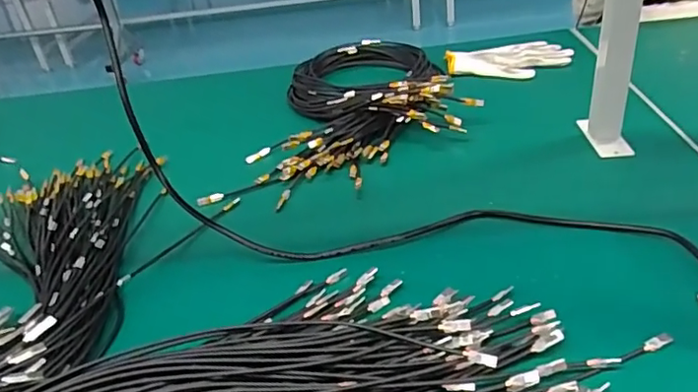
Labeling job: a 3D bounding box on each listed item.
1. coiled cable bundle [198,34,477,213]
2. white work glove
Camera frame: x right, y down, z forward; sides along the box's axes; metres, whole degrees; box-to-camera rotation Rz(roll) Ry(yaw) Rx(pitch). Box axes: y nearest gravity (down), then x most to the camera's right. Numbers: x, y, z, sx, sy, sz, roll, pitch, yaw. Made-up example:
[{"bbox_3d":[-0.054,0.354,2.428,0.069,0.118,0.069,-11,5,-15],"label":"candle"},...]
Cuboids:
[{"bbox_3d":[0.028,-0.155,0.850,0.310,0.059,0.519,3,34,16],"label":"coiled cable bundle"},{"bbox_3d":[0.266,-0.223,0.942,0.197,0.015,0.127,-7,33,2],"label":"white work glove"}]

